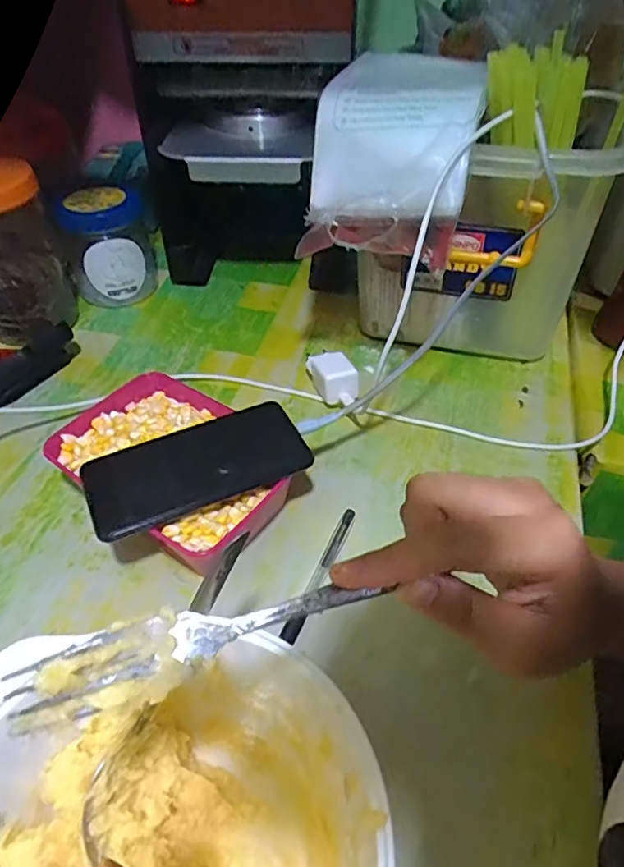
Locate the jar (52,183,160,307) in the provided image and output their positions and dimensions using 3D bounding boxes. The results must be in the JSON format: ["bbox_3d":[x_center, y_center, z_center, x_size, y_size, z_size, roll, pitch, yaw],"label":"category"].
[{"bbox_3d":[-0.230,-0.216,0.651,0.091,0.111,0.107,-13,46,-11],"label":"jar"}]

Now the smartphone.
[{"bbox_3d":[-0.081,0.022,0.408,0.153,0.011,0.071,-18,48,-17],"label":"smartphone"}]

